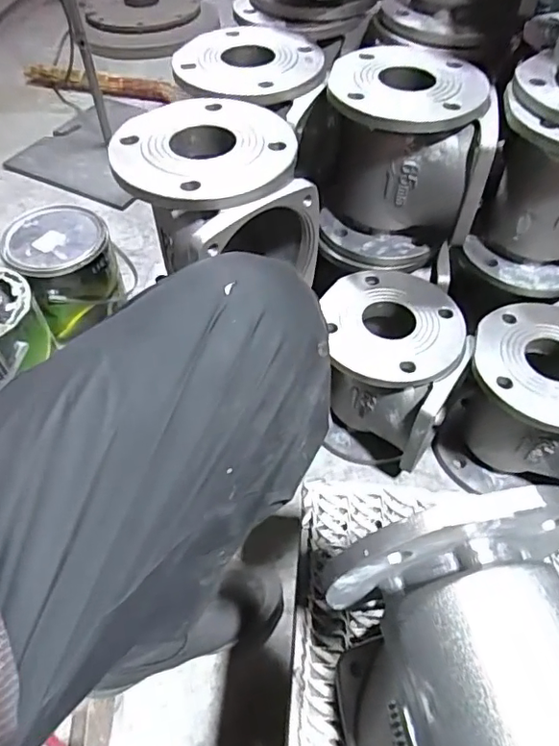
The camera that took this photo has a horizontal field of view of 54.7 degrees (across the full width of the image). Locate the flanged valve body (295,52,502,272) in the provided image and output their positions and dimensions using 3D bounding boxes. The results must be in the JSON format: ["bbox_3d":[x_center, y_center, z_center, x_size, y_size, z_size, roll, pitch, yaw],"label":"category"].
[{"bbox_3d":[0.139,-0.258,0.671,0.189,0.201,0.155,2,53,2],"label":"flanged valve body"}]

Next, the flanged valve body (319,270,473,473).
[{"bbox_3d":[0.137,-0.003,0.714,0.173,0.193,0.188,0,53,0],"label":"flanged valve body"}]

